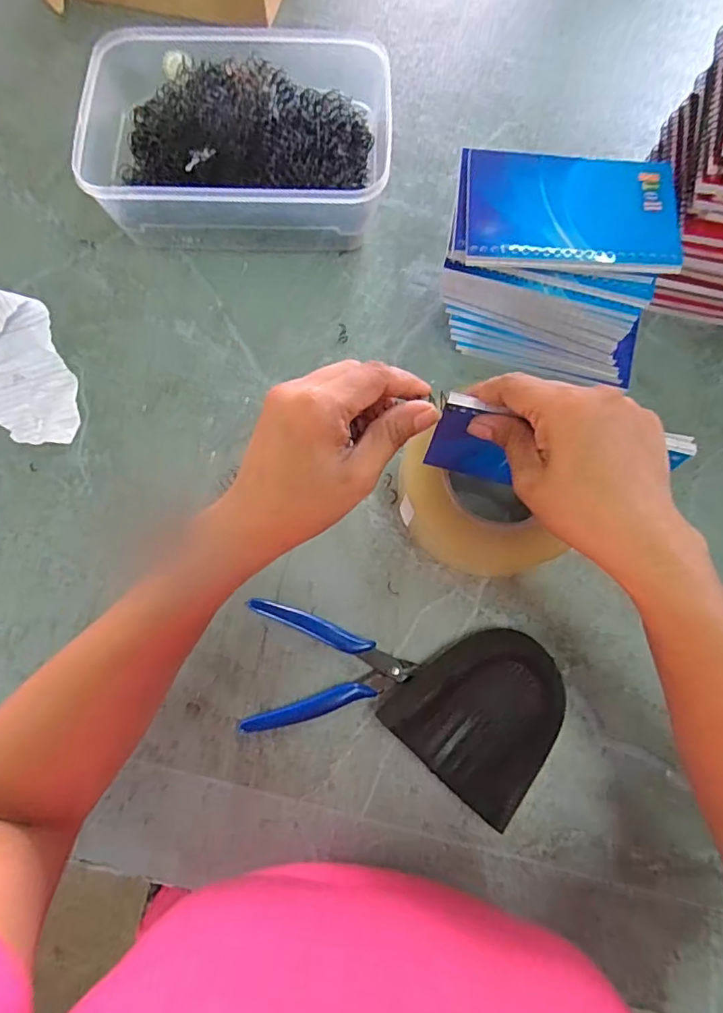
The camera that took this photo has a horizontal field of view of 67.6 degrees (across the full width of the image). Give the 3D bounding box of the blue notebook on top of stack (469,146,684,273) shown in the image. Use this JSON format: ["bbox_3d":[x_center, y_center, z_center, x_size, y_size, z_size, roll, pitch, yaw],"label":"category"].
[{"bbox_3d":[0.132,-0.188,0.342,0.128,0.012,0.079,5,76,0],"label":"blue notebook on top of stack"}]

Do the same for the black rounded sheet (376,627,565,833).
[{"bbox_3d":[0.082,0.132,0.354,0.095,0.030,0.102,43,78,12],"label":"black rounded sheet"}]

